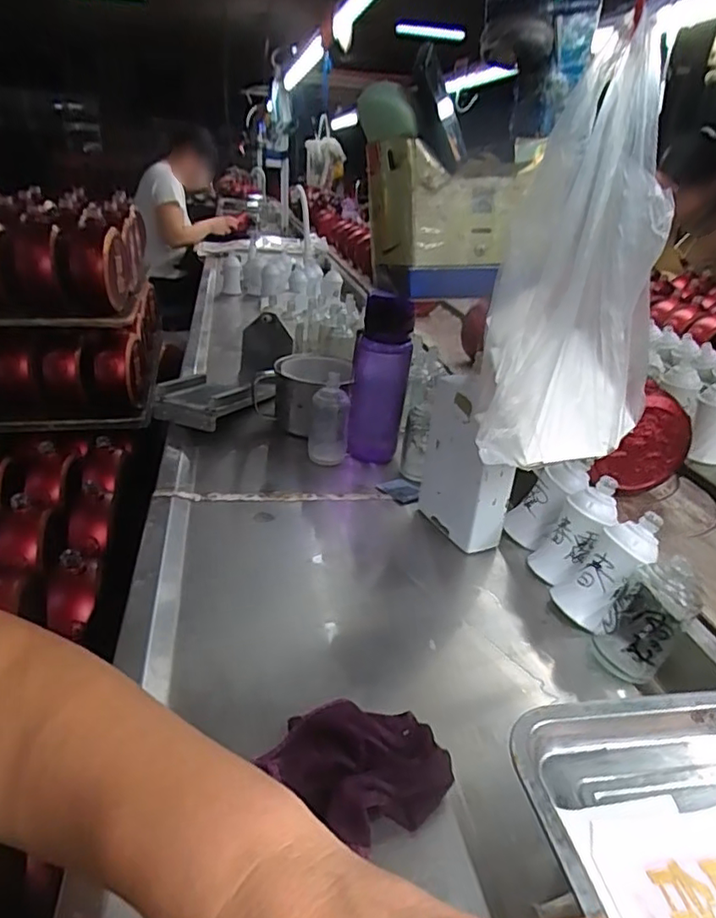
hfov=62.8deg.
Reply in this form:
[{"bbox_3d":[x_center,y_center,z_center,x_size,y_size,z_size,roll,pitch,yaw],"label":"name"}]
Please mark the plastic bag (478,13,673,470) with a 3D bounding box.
[{"bbox_3d":[0.179,-0.144,0.471,0.137,0.289,0.170,15,29,21],"label":"plastic bag"}]

